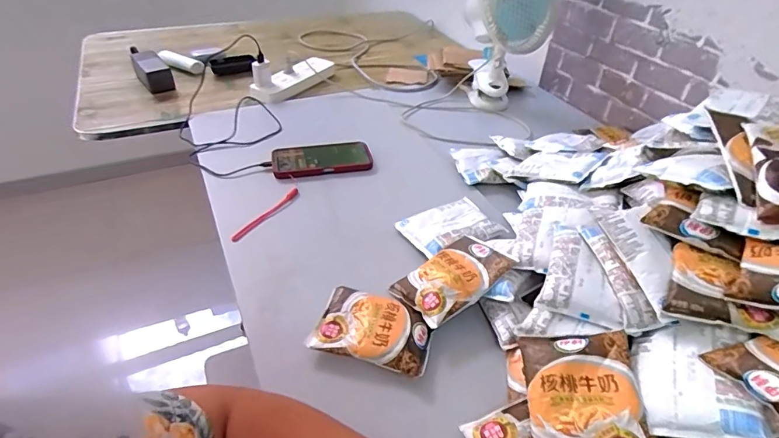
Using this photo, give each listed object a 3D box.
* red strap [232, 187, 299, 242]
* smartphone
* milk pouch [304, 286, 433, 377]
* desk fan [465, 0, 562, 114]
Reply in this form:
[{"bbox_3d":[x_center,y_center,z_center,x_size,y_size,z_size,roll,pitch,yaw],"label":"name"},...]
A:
[{"bbox_3d":[-0.179,-0.008,0.666,0.013,0.005,0.135,22,42,21],"label":"red strap"},{"bbox_3d":[-0.116,-0.104,0.780,0.165,0.012,0.087,-5,40,-11],"label":"smartphone"},{"bbox_3d":[-0.016,0.119,0.494,0.124,0.023,0.085,12,40,10],"label":"milk pouch"},{"bbox_3d":[0.254,-0.403,0.951,0.171,0.314,0.141,13,40,12],"label":"desk fan"}]

